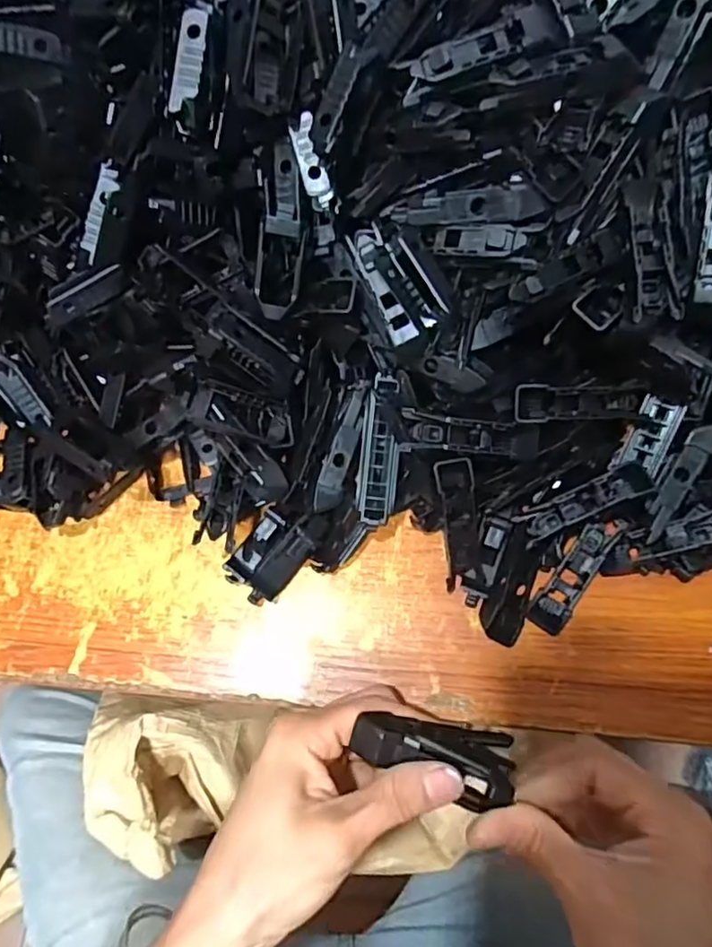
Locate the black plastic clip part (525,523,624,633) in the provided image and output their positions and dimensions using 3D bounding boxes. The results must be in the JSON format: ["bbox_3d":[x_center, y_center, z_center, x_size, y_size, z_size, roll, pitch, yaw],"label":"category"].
[{"bbox_3d":[0.112,0.053,0.312,0.019,0.013,0.062,33,87,13],"label":"black plastic clip part"}]

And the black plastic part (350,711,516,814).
[{"bbox_3d":[0.032,0.116,0.249,0.062,0.019,0.028,10,67,12],"label":"black plastic part"}]

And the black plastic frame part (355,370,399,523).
[{"bbox_3d":[0.012,-0.012,0.311,0.020,0.006,0.075,5,87,2],"label":"black plastic frame part"}]

